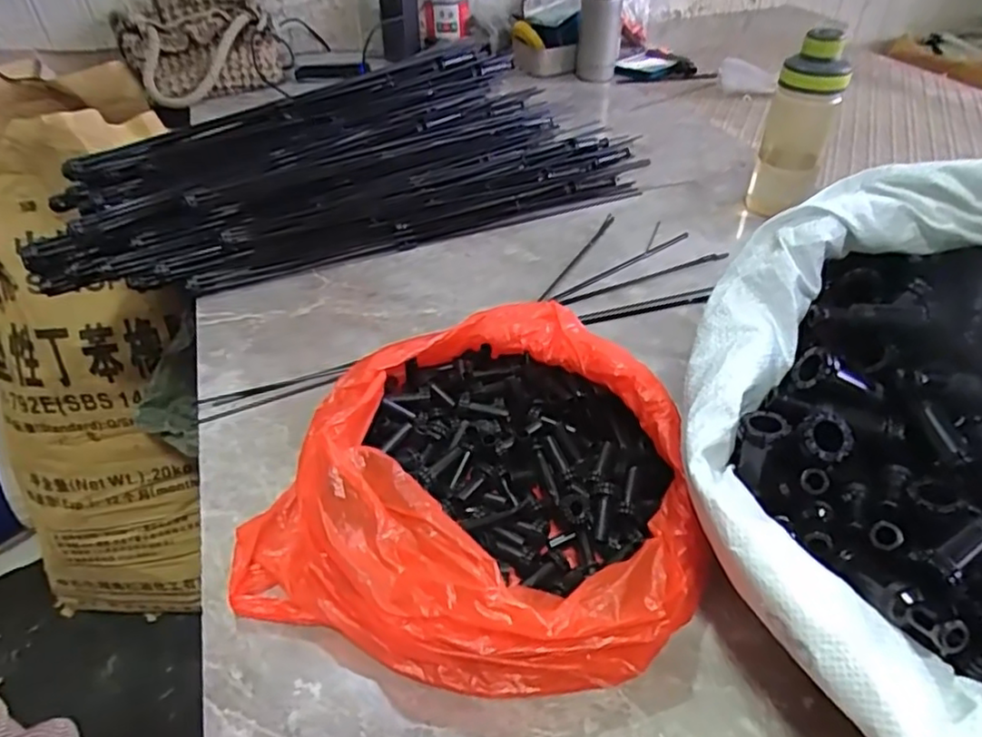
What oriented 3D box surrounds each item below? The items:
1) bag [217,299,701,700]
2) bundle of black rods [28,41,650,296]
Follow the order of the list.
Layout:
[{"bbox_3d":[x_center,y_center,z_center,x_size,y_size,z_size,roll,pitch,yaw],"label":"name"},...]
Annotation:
[{"bbox_3d":[0.002,0.059,0.434,0.269,0.070,0.282,12,42,15],"label":"bag"},{"bbox_3d":[-0.152,-0.239,0.740,0.652,0.113,0.239,-18,43,-19],"label":"bundle of black rods"}]

